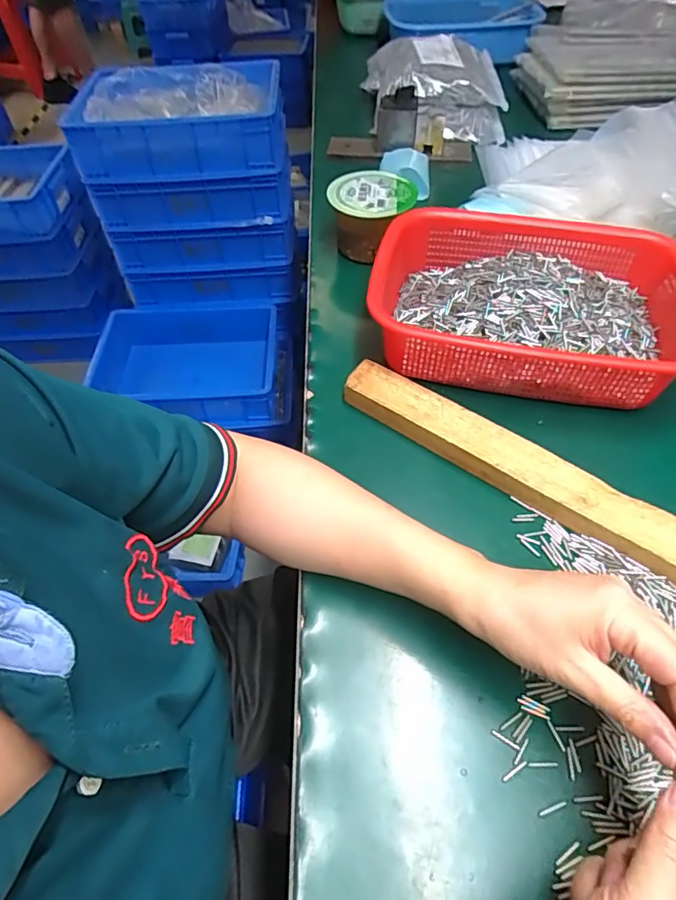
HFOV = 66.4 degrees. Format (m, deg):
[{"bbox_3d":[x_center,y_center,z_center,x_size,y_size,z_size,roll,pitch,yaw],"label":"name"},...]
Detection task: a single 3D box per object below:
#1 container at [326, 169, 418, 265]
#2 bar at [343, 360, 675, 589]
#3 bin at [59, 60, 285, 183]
[{"bbox_3d":[0.043,-0.275,0.603,0.101,0.062,0.101,-2,53,3],"label":"container"},{"bbox_3d":[0.187,0.039,0.391,0.423,0.028,0.045,31,61,24],"label":"bar"},{"bbox_3d":[-0.321,-0.683,1.071,0.396,0.118,0.269,-5,53,1],"label":"bin"}]

